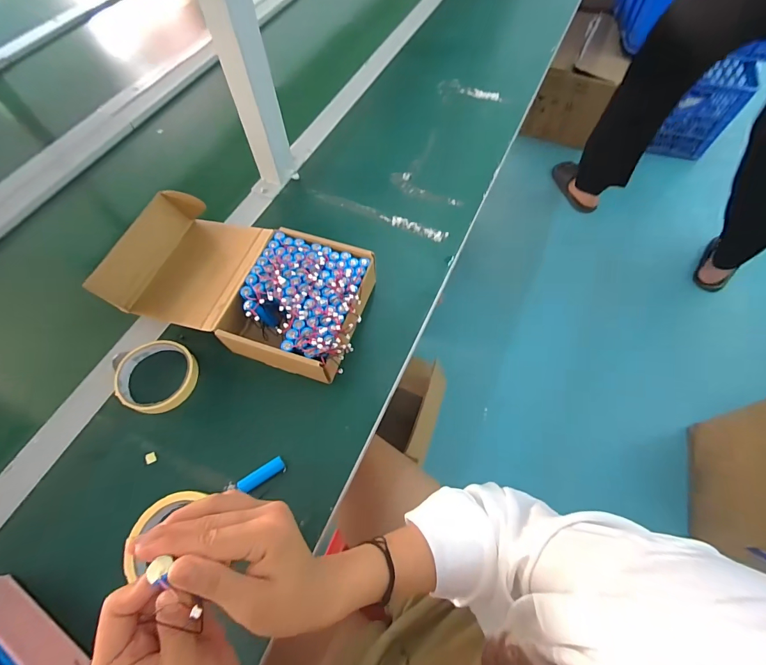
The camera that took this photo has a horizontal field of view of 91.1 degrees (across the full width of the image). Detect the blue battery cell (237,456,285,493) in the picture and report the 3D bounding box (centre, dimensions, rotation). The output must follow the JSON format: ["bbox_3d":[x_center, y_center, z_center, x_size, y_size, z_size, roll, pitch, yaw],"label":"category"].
[{"bbox_3d":[-0.124,0.147,0.387,0.047,0.012,0.014,-33,67,-16],"label":"blue battery cell"}]

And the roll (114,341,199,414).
[{"bbox_3d":[-0.268,0.050,0.442,0.093,0.020,0.084,26,65,14],"label":"roll"}]

